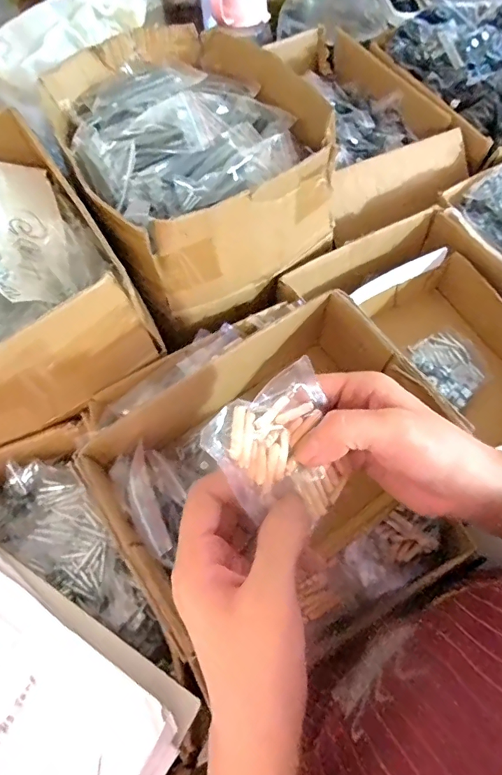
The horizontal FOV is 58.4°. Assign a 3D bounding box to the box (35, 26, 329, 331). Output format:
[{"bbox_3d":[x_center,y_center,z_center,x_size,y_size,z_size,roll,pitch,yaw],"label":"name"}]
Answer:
[{"bbox_3d":[-0.077,-0.289,0.558,0.264,0.123,0.375,-26,64,-10],"label":"box"}]

